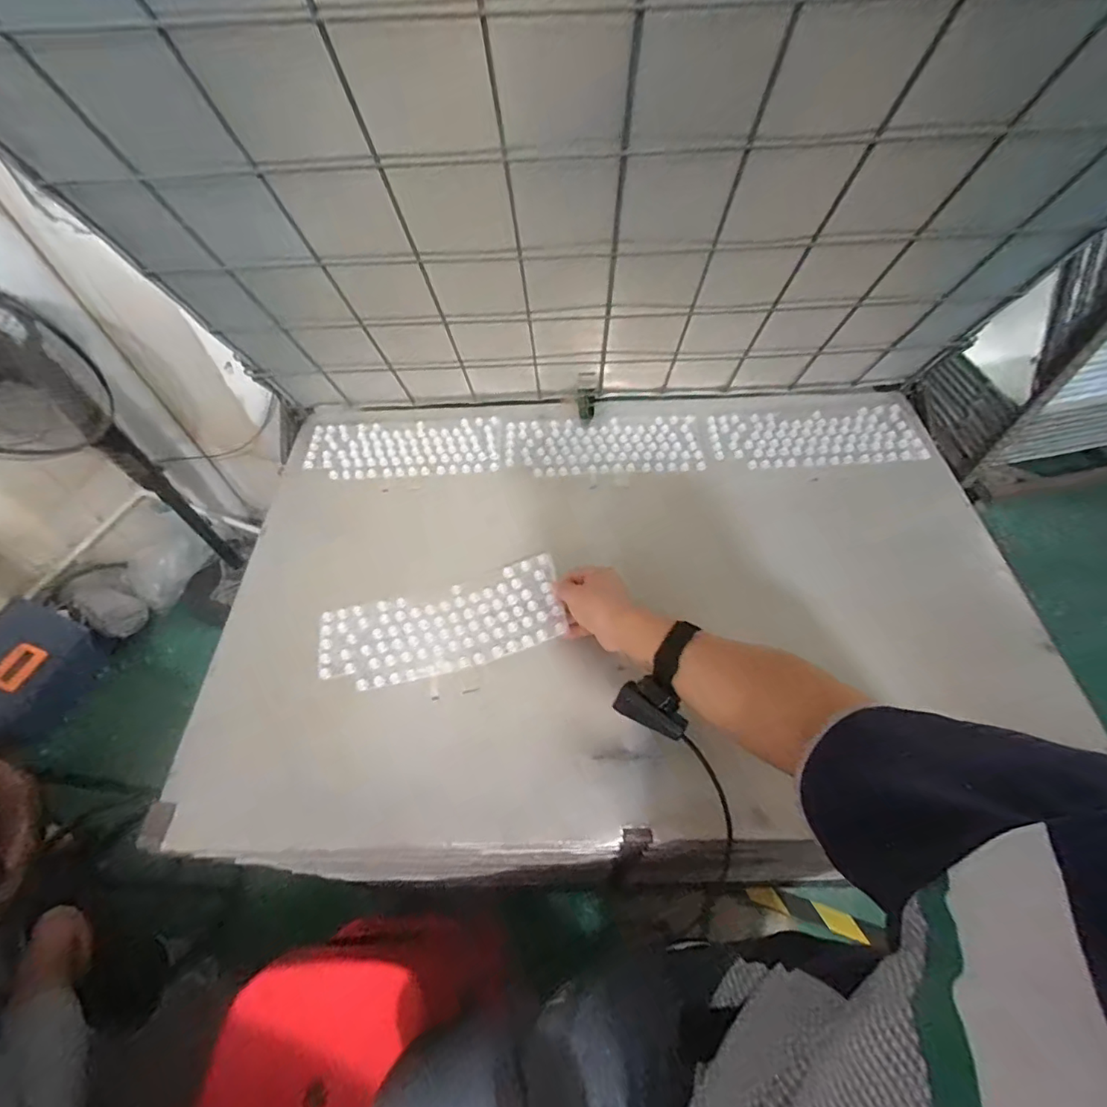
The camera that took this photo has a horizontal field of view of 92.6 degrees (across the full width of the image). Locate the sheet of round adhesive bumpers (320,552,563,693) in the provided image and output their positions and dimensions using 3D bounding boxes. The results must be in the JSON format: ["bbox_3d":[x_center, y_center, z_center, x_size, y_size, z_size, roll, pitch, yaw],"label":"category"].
[{"bbox_3d":[-0.133,0.087,0.634,0.286,0.021,0.112,-14,59,1],"label":"sheet of round adhesive bumpers"}]

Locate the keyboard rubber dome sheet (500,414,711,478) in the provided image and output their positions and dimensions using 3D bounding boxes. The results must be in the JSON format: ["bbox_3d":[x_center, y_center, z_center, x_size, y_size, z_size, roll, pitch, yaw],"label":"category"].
[{"bbox_3d":[0.080,-0.168,0.827,0.294,0.014,0.120,-2,56,1],"label":"keyboard rubber dome sheet"}]

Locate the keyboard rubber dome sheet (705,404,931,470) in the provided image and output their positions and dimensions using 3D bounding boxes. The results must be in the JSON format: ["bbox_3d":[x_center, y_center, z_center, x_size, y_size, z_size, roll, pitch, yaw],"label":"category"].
[{"bbox_3d":[0.396,-0.178,0.817,0.296,0.012,0.114,-2,61,10],"label":"keyboard rubber dome sheet"}]

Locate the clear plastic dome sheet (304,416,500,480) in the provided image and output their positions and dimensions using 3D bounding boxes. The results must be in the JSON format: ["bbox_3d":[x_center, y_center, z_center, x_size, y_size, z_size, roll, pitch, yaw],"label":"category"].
[{"bbox_3d":[-0.239,-0.167,0.839,0.299,0.013,0.117,-4,56,0],"label":"clear plastic dome sheet"}]

